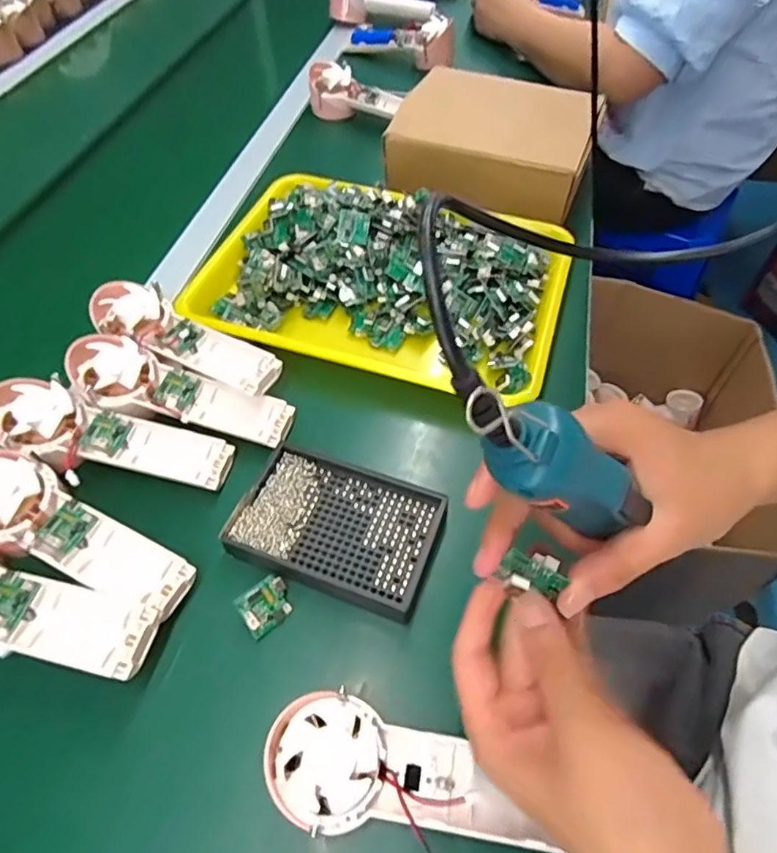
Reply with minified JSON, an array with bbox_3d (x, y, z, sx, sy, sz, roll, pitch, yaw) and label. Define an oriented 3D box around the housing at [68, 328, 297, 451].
[{"bbox_3d":[-0.166,-0.027,0.450,0.177,0.023,0.057,19,56,-3],"label":"housing"}]

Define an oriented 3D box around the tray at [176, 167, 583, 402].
[{"bbox_3d":[-0.007,-0.156,0.536,0.345,0.063,0.245,15,56,11],"label":"tray"}]

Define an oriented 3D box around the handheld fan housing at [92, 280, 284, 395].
[{"bbox_3d":[-0.174,-0.072,0.472,0.177,0.034,0.060,26,59,18],"label":"handheld fan housing"}]

